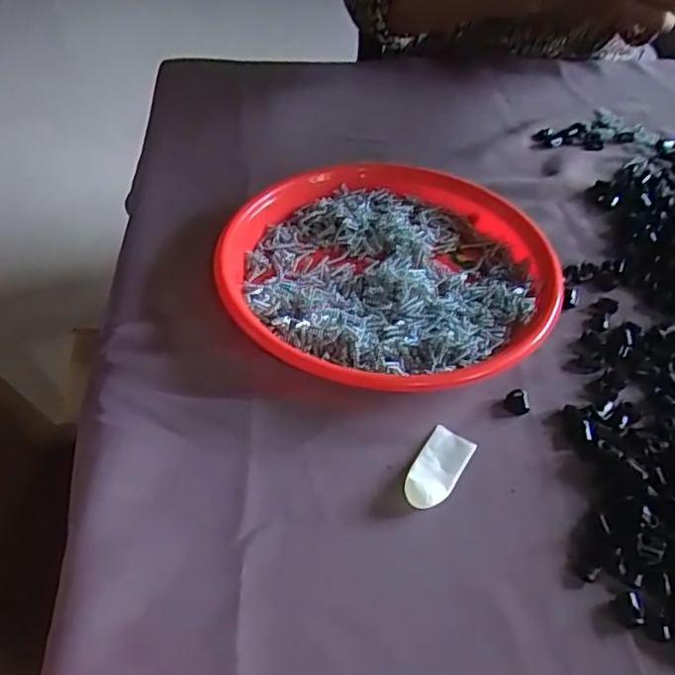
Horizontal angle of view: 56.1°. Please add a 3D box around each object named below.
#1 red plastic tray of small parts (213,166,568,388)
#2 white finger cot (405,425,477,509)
[{"bbox_3d":[0.038,-0.051,0.460,0.232,0.030,0.225,7,47,6],"label":"red plastic tray of small parts"},{"bbox_3d":[0.057,0.073,0.358,0.025,0.007,0.055,24,51,21],"label":"white finger cot"}]

